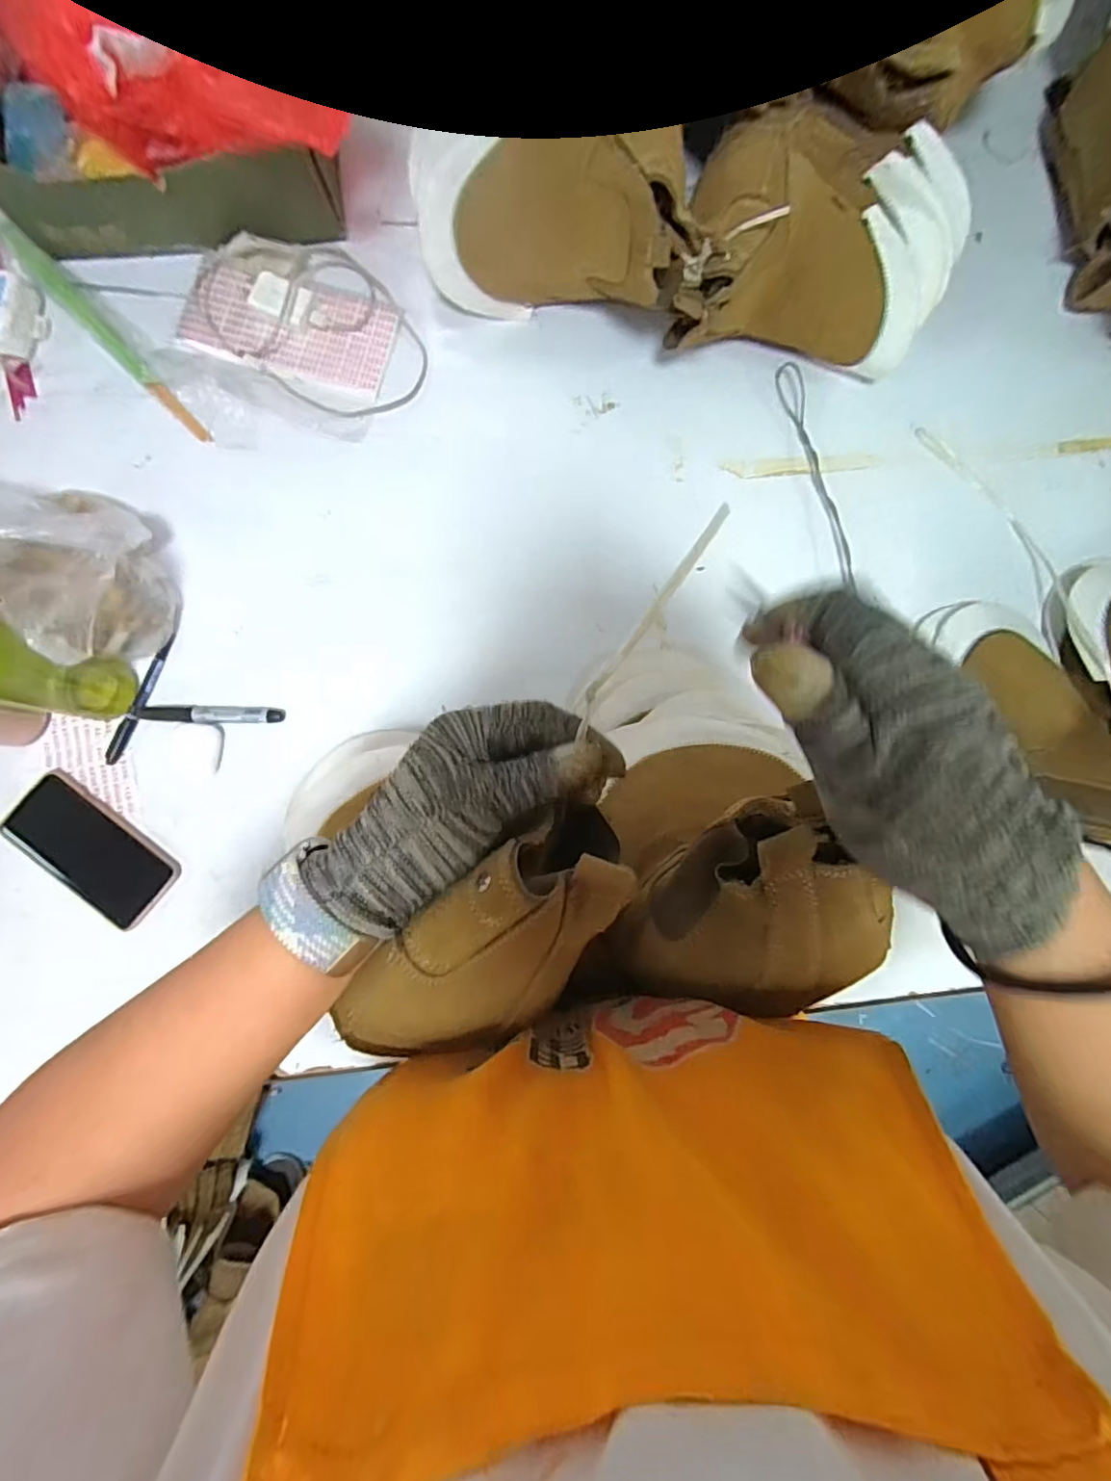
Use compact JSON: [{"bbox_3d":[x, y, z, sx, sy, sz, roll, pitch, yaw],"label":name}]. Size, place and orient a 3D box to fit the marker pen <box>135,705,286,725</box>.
[{"bbox_3d":[-0.347,-0.026,0.586,0.142,0.012,0.019,1,85,-3],"label":"marker pen"}]

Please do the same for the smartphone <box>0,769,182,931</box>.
[{"bbox_3d":[-0.455,0.105,0.570,0.164,0.016,0.082,38,84,1],"label":"smartphone"}]

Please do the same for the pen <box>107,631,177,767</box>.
[{"bbox_3d":[-0.416,-0.042,0.586,0.016,0.012,0.140,23,84,-1],"label":"pen"}]

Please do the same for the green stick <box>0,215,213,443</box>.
[{"bbox_3d":[-0.483,-0.435,0.615,0.026,0.014,0.320,-43,88,-5],"label":"green stick"}]

